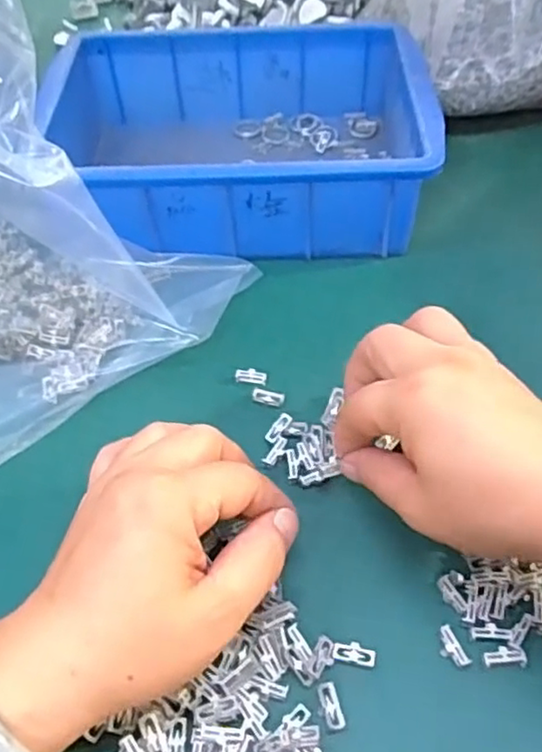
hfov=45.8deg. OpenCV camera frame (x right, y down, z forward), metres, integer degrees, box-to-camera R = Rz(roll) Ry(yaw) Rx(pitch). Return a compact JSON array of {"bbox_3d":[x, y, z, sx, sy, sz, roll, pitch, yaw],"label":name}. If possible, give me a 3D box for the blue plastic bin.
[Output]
[{"bbox_3d":[-0.018,-0.159,0.431,0.228,0.071,0.173,-2,53,0],"label":"blue plastic bin"}]

